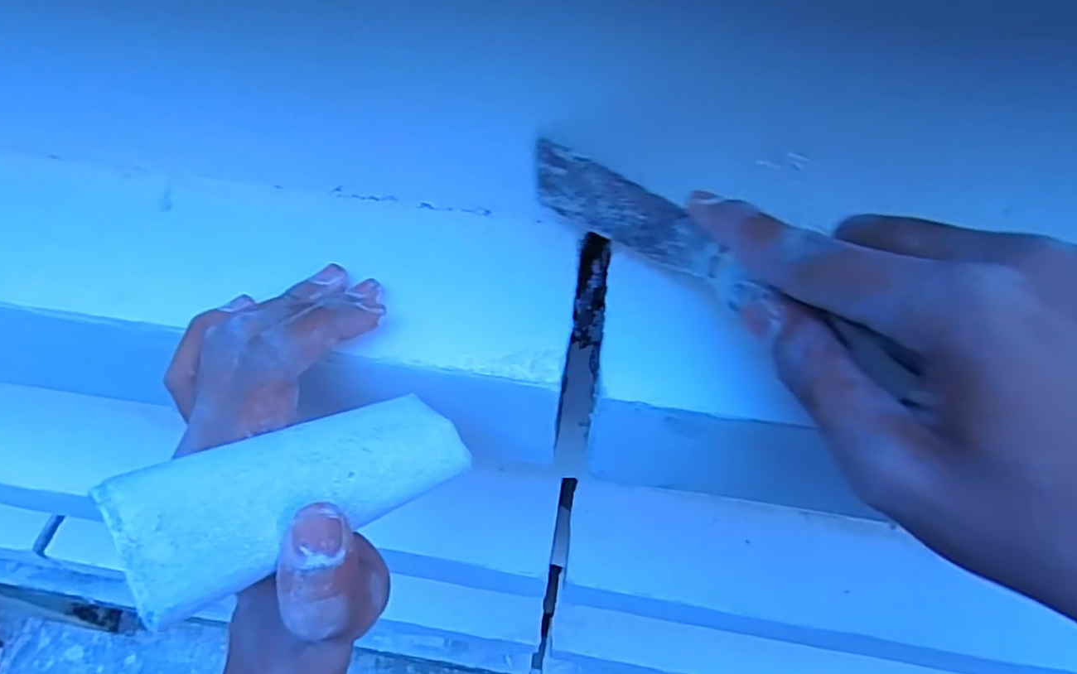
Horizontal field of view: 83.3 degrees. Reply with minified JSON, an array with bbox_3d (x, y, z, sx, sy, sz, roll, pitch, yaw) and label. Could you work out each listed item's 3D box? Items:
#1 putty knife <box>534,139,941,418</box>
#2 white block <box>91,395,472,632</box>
[{"bbox_3d":[0.057,-0.026,0.213,0.017,0.035,0.156,-39,58,-21],"label":"putty knife"},{"bbox_3d":[-0.070,0.045,0.186,0.100,0.015,0.038,-15,51,-41],"label":"white block"}]

